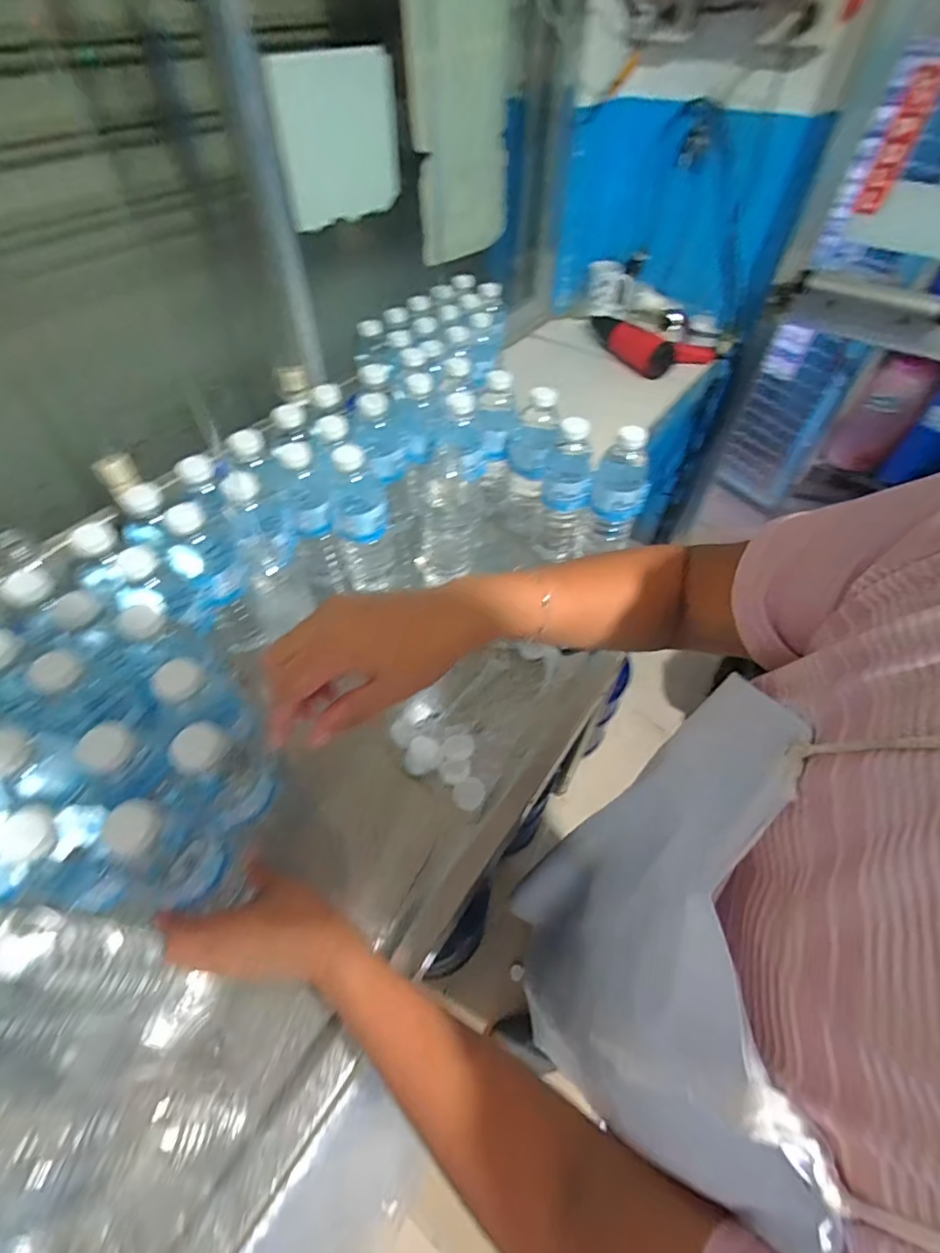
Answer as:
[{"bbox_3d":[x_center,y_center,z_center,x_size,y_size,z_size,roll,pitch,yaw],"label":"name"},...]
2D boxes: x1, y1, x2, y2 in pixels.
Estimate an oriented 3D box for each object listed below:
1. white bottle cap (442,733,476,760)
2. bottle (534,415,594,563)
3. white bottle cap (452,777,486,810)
[{"bbox_3d":[-0.012,0.130,0.561,0.032,0.014,0.034,0,52,0],"label":"white bottle cap"},{"bbox_3d":[0.123,-0.178,0.668,0.060,0.197,0.069,8,52,6],"label":"bottle"},{"bbox_3d":[-0.001,0.172,0.529,0.032,0.011,0.029,-20,55,-16],"label":"white bottle cap"}]

